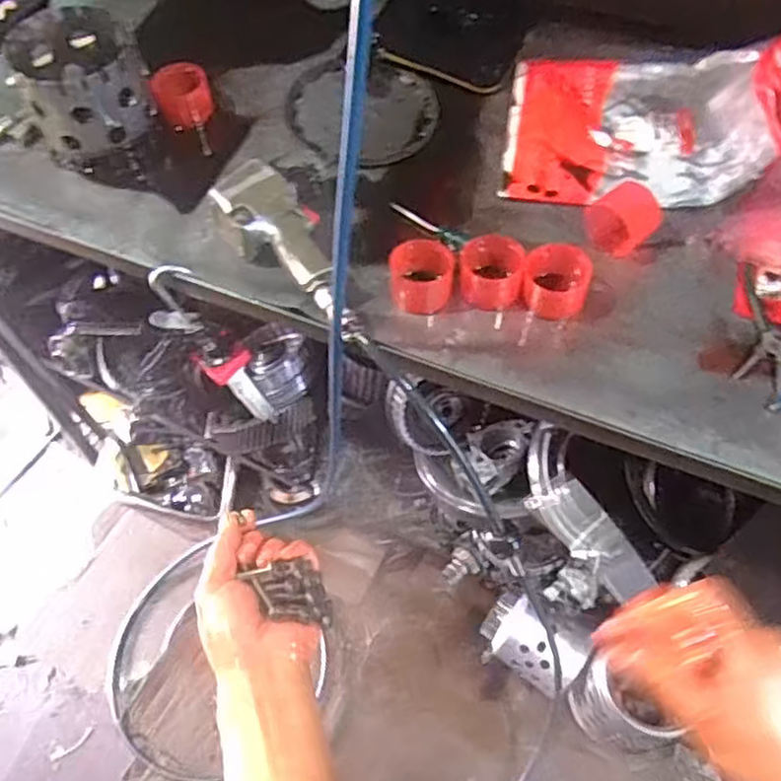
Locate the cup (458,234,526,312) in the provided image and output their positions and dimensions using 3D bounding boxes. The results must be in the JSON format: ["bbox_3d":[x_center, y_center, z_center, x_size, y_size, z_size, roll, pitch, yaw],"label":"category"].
[{"bbox_3d":[0.108,-0.130,0.767,0.066,0.050,0.065,-2,60,3],"label":"cup"}]

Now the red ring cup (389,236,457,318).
[{"bbox_3d":[0.033,-0.124,0.758,0.066,0.053,0.063,-2,60,3],"label":"red ring cup"}]

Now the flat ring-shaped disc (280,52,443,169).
[{"bbox_3d":[-0.029,-0.368,0.929,0.203,0.021,0.187,1,62,-2],"label":"flat ring-shaped disc"}]

